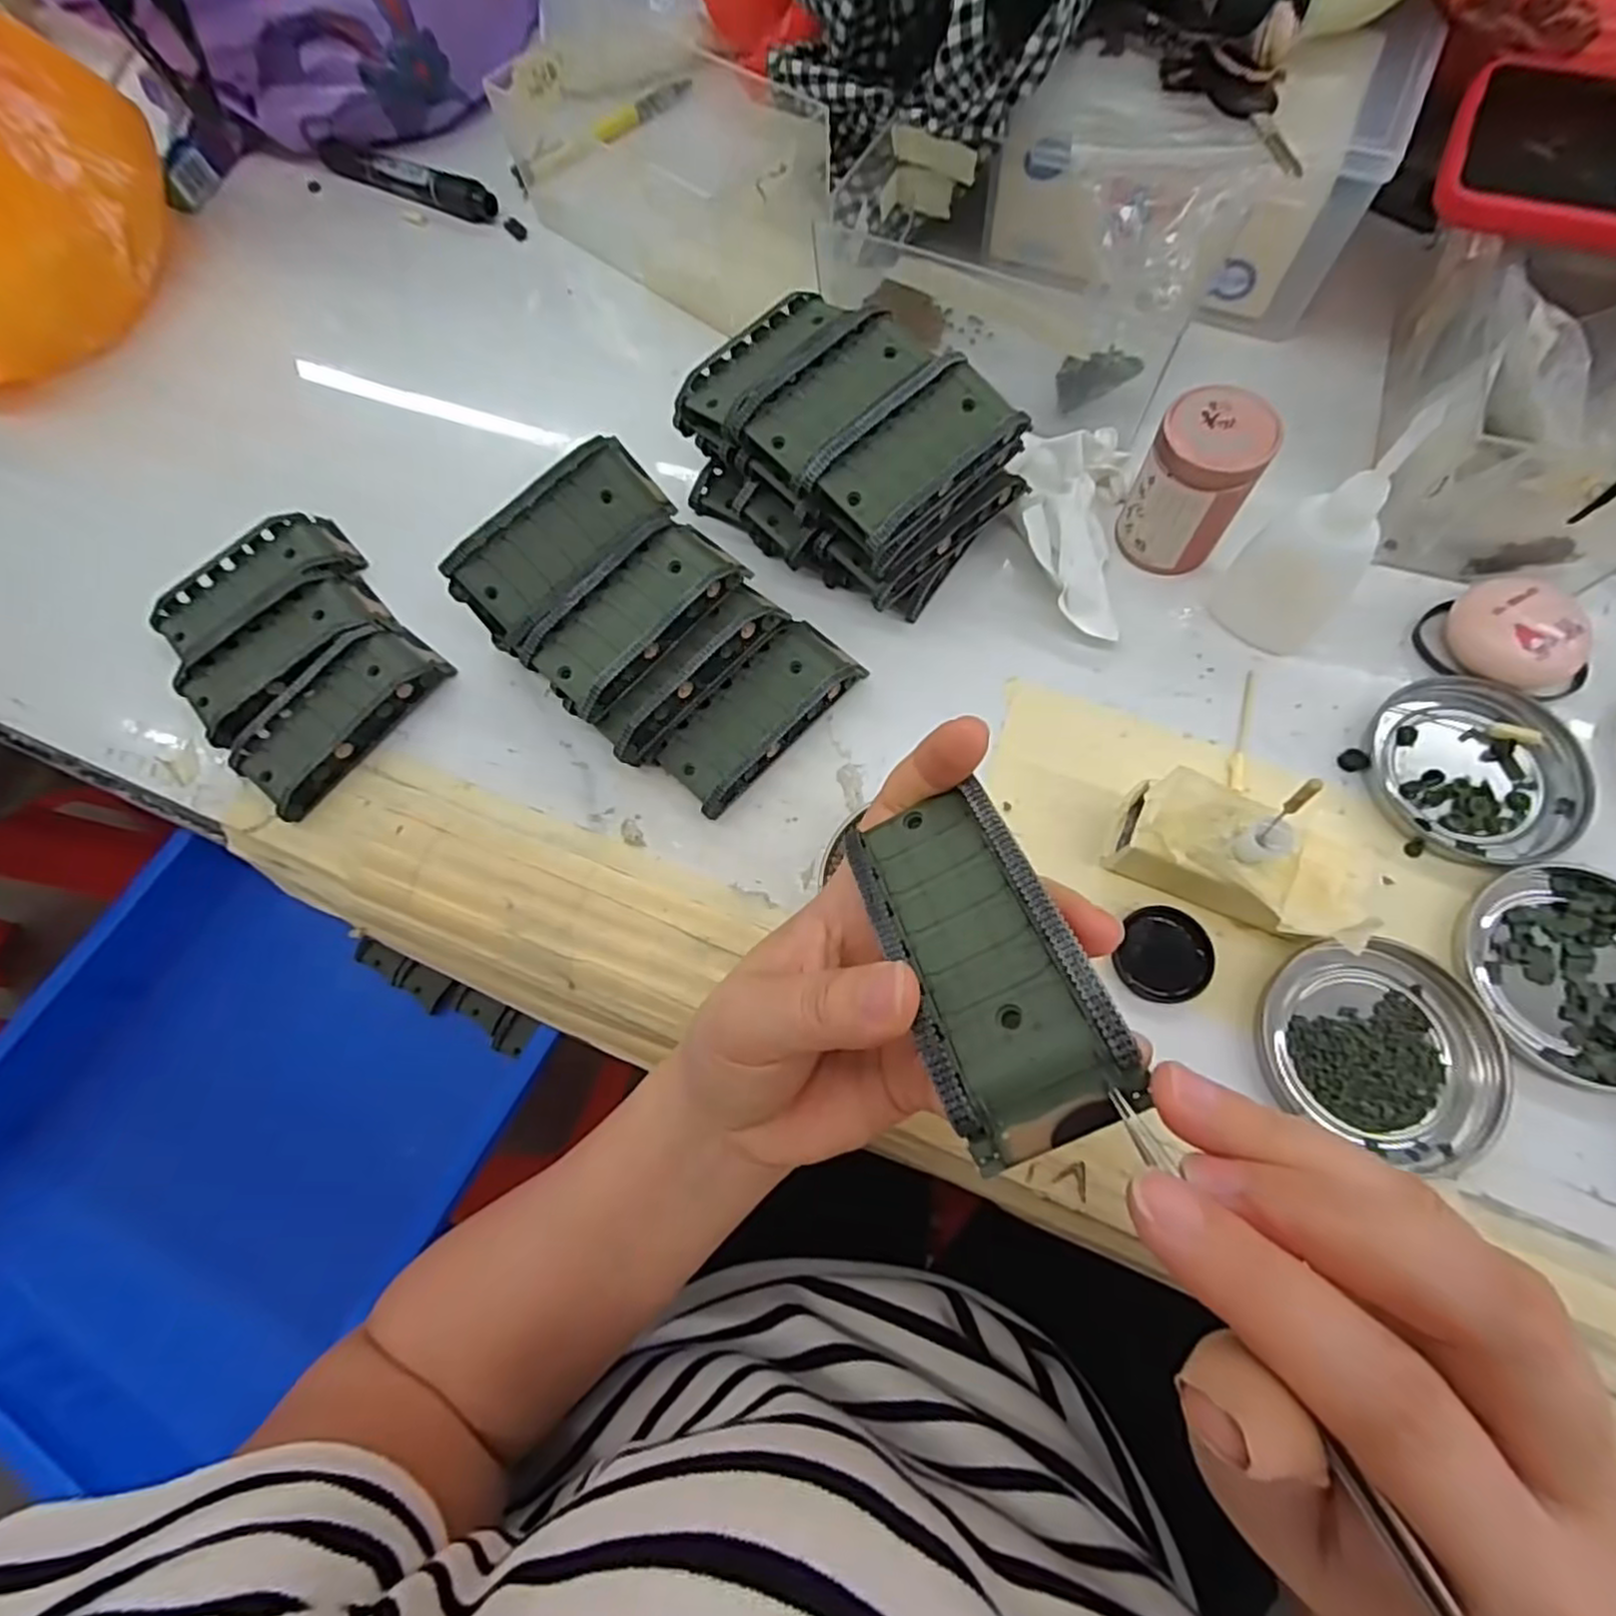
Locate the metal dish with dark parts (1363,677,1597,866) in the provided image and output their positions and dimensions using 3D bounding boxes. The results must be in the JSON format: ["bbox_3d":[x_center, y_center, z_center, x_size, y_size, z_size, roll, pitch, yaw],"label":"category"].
[{"bbox_3d":[0.269,-0.016,0.295,0.074,0.010,0.078,-1,70,3],"label":"metal dish with dark parts"}]

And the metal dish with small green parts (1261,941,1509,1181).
[{"bbox_3d":[0.208,0.084,0.263,0.078,0.017,0.073,-1,70,3],"label":"metal dish with small green parts"}]

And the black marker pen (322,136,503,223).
[{"bbox_3d":[-0.259,-0.405,0.476,0.136,0.022,0.021,27,74,13],"label":"black marker pen"}]

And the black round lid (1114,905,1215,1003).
[{"bbox_3d":[0.137,0.056,0.281,0.032,0.009,0.036,21,73,11],"label":"black round lid"}]

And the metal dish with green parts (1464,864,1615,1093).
[{"bbox_3d":[0.284,0.060,0.267,0.073,0.008,0.077,-1,70,3],"label":"metal dish with green parts"}]

